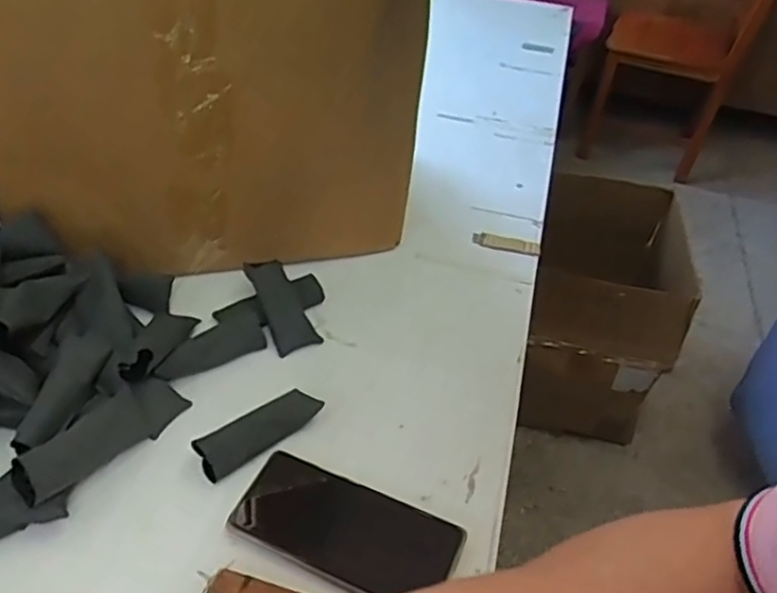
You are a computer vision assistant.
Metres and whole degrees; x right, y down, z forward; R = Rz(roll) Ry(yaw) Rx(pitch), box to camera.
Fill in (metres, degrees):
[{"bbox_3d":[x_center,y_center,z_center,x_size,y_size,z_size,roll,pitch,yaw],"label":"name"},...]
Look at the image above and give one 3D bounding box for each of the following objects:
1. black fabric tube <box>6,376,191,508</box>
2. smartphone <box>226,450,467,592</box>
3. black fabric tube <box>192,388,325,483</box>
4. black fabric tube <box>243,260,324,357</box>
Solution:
[{"bbox_3d":[-0.214,0.103,0.515,0.012,0.041,0.141,-19,9,34],"label":"black fabric tube"},{"bbox_3d":[-0.031,0.168,0.491,0.158,0.008,0.073,19,44,14],"label":"smartphone"},{"bbox_3d":[-0.103,0.106,0.545,0.035,0.024,0.104,35,50,28],"label":"black fabric tube"},{"bbox_3d":[-0.102,0.007,0.644,0.040,0.012,0.099,-19,70,-25],"label":"black fabric tube"}]

